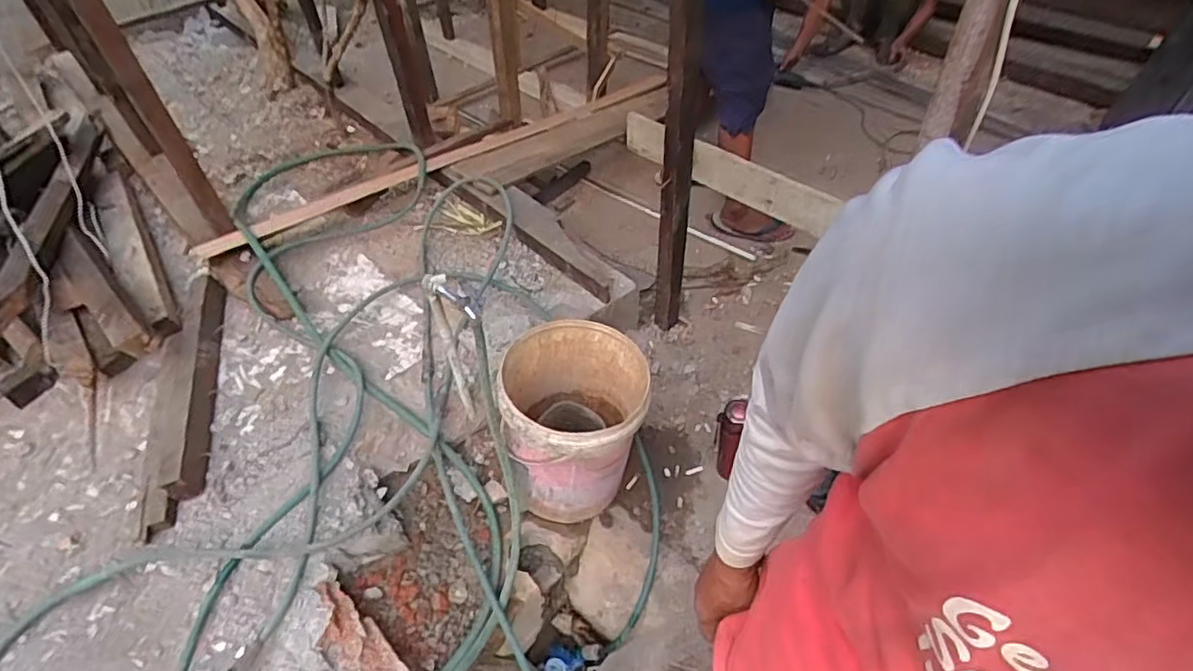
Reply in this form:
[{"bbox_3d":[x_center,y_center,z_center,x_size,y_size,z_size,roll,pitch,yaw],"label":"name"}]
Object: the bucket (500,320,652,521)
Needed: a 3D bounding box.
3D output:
[{"bbox_3d":[-0.047,0.189,1.376,0.296,0.326,0.290,0,46,0],"label":"bucket"}]

